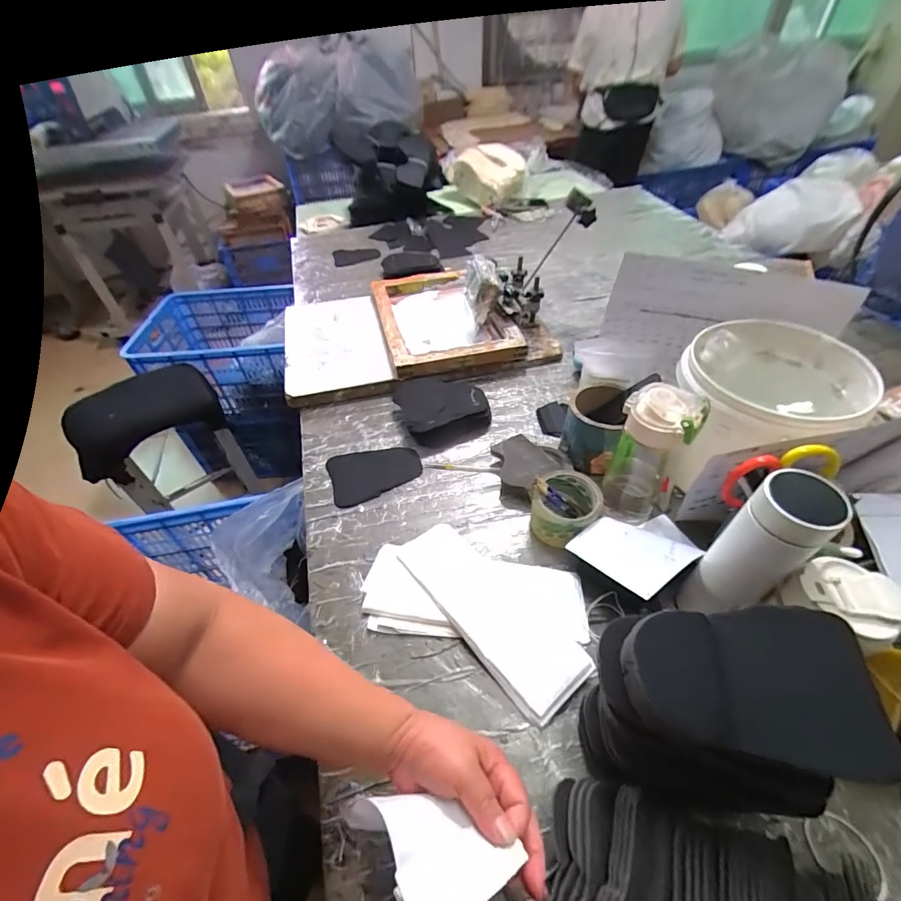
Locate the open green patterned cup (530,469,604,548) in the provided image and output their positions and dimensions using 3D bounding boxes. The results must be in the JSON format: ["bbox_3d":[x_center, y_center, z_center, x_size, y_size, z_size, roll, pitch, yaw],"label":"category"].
[{"bbox_3d":[0.161,0.079,0.607,0.088,0.073,0.092,-2,46,2],"label":"open green patterned cup"}]

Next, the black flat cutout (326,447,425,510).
[{"bbox_3d":[-0.122,0.034,0.704,0.145,0.010,0.098,-16,47,-12],"label":"black flat cutout"}]

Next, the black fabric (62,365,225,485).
[{"bbox_3d":[-0.826,-0.072,1.180,0.363,0.180,0.117,-30,52,-24],"label":"black fabric"}]

